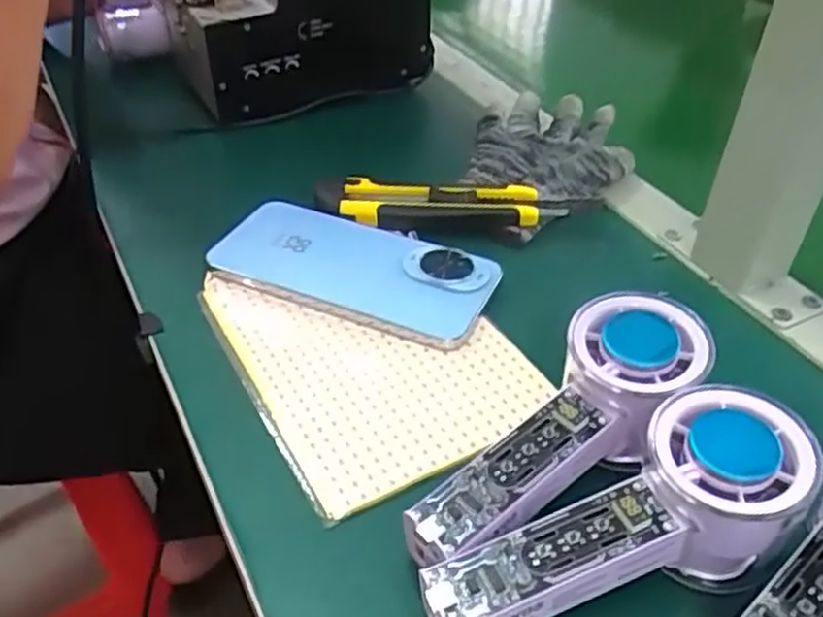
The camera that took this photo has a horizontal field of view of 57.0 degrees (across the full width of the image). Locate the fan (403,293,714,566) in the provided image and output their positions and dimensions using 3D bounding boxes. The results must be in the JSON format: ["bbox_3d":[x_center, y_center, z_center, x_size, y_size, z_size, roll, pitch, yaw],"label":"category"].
[{"bbox_3d":[0.061,0.054,0.314,0.152,0.044,0.054,-37,53,-19],"label":"fan"}]

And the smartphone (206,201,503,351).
[{"bbox_3d":[-0.034,-0.025,0.429,0.158,0.011,0.072,18,45,18],"label":"smartphone"}]

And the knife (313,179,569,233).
[{"bbox_3d":[0.016,-0.065,0.471,0.147,0.013,0.033,4,42,4],"label":"knife"}]

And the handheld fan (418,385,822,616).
[{"bbox_3d":[0.074,0.080,0.283,0.146,0.061,0.051,-9,43,-11],"label":"handheld fan"}]

